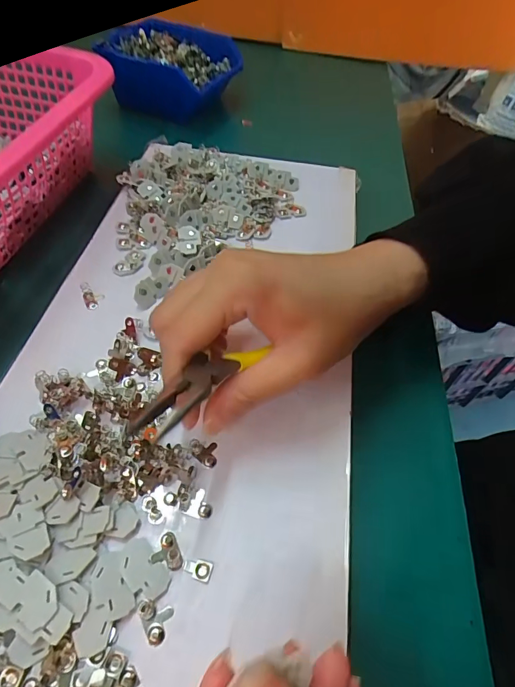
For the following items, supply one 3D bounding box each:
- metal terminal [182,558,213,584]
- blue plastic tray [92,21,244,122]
[{"bbox_3d":[-0.028,0.103,0.188,0.013,0.004,0.009,14,52,6],"label":"metal terminal"},{"bbox_3d":[-0.096,-0.322,0.488,0.126,0.061,0.122,18,56,11],"label":"blue plastic tray"}]

